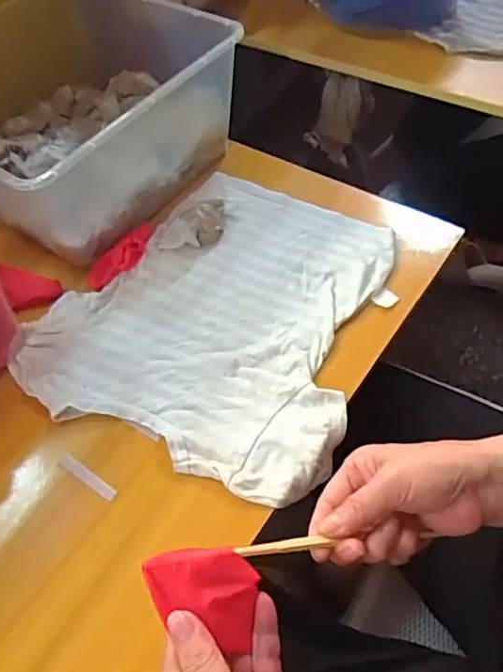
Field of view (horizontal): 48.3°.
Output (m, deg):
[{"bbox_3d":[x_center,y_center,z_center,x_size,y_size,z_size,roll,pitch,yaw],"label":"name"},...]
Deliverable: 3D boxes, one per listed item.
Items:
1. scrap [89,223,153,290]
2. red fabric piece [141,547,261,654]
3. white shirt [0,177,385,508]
[{"bbox_3d":[-0.132,-0.085,0.584,0.030,0.020,0.092,31,63,24],"label":"scrap"},{"bbox_3d":[-0.029,0.151,0.330,0.071,0.008,0.051,20,69,-17],"label":"red fabric piece"},{"bbox_3d":[-0.033,-0.033,0.548,0.299,0.014,0.320,18,59,17],"label":"white shirt"}]

